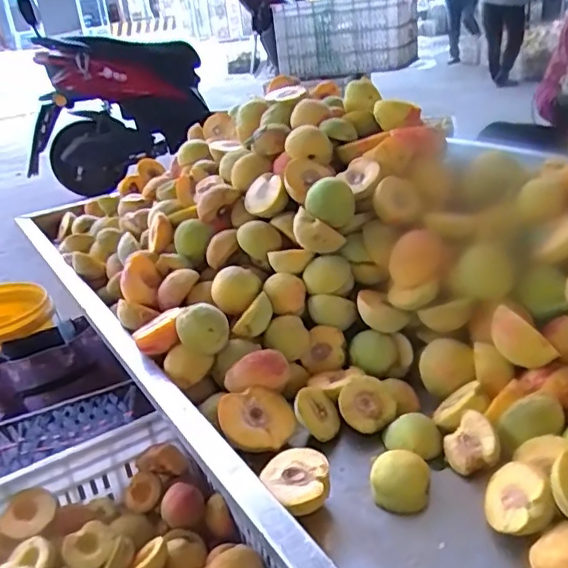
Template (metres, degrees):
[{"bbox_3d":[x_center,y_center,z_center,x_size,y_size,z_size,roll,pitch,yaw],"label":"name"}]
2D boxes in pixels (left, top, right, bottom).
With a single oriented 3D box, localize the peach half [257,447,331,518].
[{"bbox_3d":[0.011,0.179,0.522,0.059,0.028,0.068,-5,26,4],"label":"peach half"}]

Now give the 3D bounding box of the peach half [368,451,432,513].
[{"bbox_3d":[0.106,0.173,0.526,0.054,0.035,0.052,0,26,13],"label":"peach half"}]

